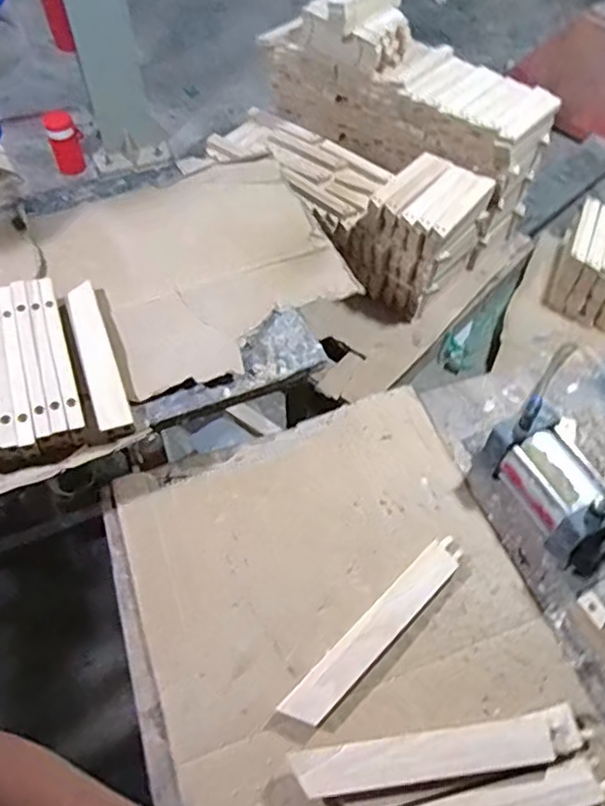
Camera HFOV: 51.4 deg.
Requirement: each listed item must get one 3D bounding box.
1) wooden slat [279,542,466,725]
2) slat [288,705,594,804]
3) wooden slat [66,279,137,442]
[{"bbox_3d":[0.093,0.274,0.769,0.287,0.020,0.046,-38,65,-25],"label":"wooden slat"},{"bbox_3d":[0.153,0.379,0.678,0.316,0.020,0.050,-7,54,-5],"label":"slat"},{"bbox_3d":[-0.297,-0.077,0.902,0.044,0.019,0.293,-17,57,-14],"label":"wooden slat"}]

